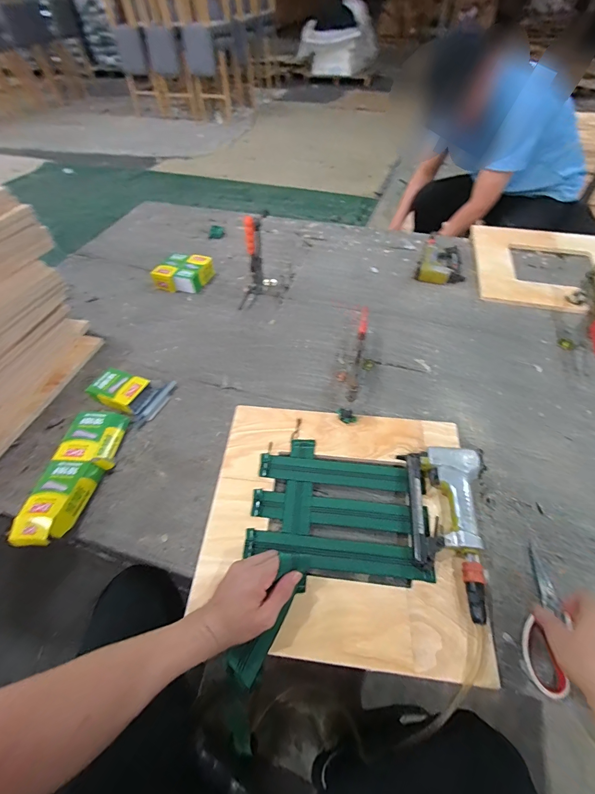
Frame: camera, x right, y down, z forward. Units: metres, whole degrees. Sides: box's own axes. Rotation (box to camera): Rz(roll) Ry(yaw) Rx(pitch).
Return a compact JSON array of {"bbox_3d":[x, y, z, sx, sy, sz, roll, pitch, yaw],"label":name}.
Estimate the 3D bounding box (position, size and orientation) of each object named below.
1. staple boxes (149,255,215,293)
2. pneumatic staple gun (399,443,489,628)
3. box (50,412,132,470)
[{"bbox_3d":[-0.336,-0.369,1.008,0.137,0.054,0.136,14,53,12],"label":"staple boxes"},{"bbox_3d":[0.229,0.197,0.538,0.126,0.050,0.252,9,52,8],"label":"pneumatic staple gun"},{"bbox_3d":[-0.394,0.079,0.666,0.106,0.030,0.118,6,52,6],"label":"box"}]

